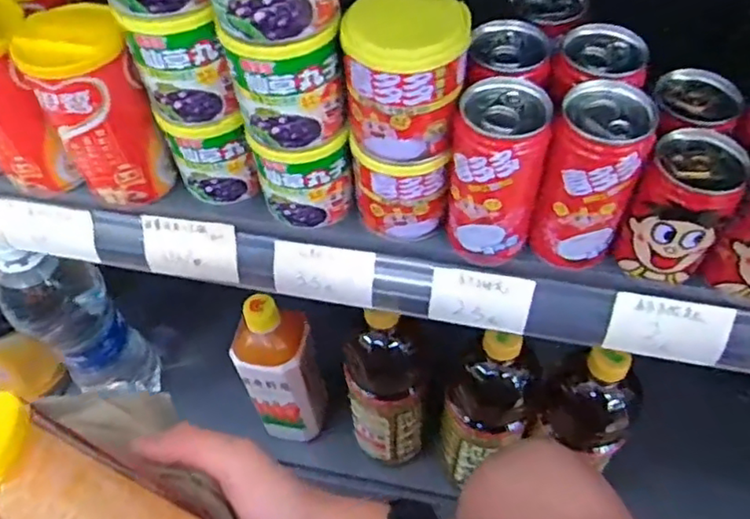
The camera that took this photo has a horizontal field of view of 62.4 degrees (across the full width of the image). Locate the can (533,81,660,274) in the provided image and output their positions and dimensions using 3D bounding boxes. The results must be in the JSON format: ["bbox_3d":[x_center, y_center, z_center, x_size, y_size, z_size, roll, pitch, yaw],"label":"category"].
[{"bbox_3d":[0.125,-0.044,0.363,0.051,0.110,0.045,18,58,15],"label":"can"}]

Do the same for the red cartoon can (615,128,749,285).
[{"bbox_3d":[0.174,-0.027,0.356,0.048,0.080,0.045,-2,55,2],"label":"red cartoon can"}]

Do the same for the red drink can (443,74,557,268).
[{"bbox_3d":[0.072,-0.048,0.370,0.052,0.106,0.050,-2,55,2],"label":"red drink can"}]

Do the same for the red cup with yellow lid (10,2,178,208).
[{"bbox_3d":[-0.177,-0.097,0.402,0.059,0.118,0.062,-25,57,-14],"label":"red cup with yellow lid"}]

